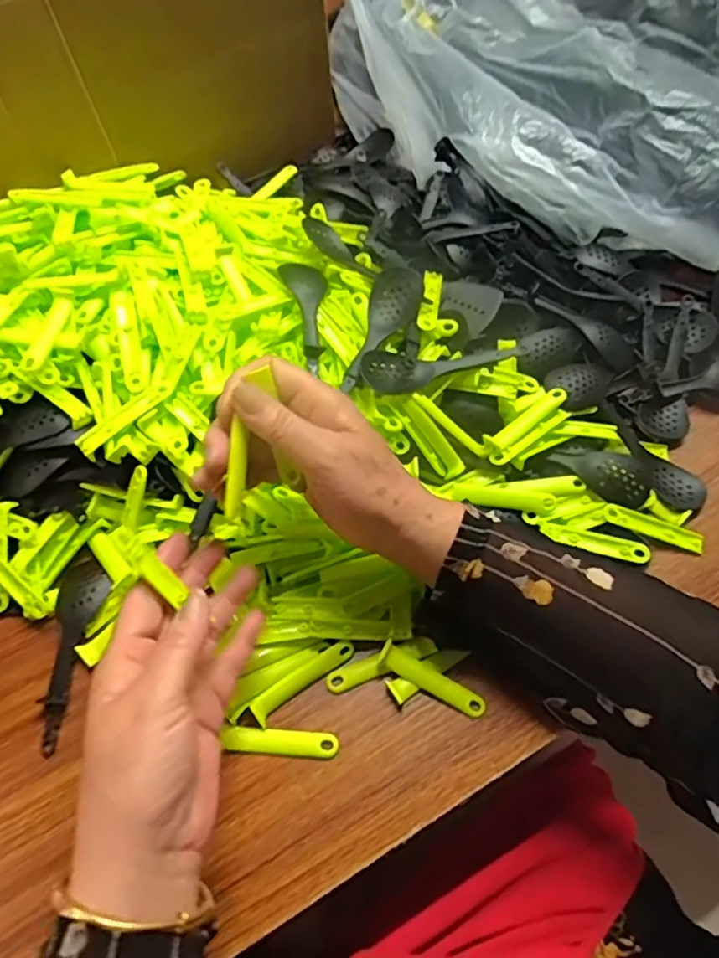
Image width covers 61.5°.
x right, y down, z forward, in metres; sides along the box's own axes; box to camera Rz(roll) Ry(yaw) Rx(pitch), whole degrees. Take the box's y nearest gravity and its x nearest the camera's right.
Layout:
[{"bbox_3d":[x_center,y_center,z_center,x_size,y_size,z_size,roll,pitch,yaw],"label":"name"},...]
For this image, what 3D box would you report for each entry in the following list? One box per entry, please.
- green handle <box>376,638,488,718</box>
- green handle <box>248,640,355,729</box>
[{"bbox_3d":[0.048,0.131,0.394,0.074,0.007,0.016,28,65,14],"label":"green handle"},{"bbox_3d":[-0.037,0.132,0.398,0.075,0.010,0.016,-35,67,-17],"label":"green handle"}]

